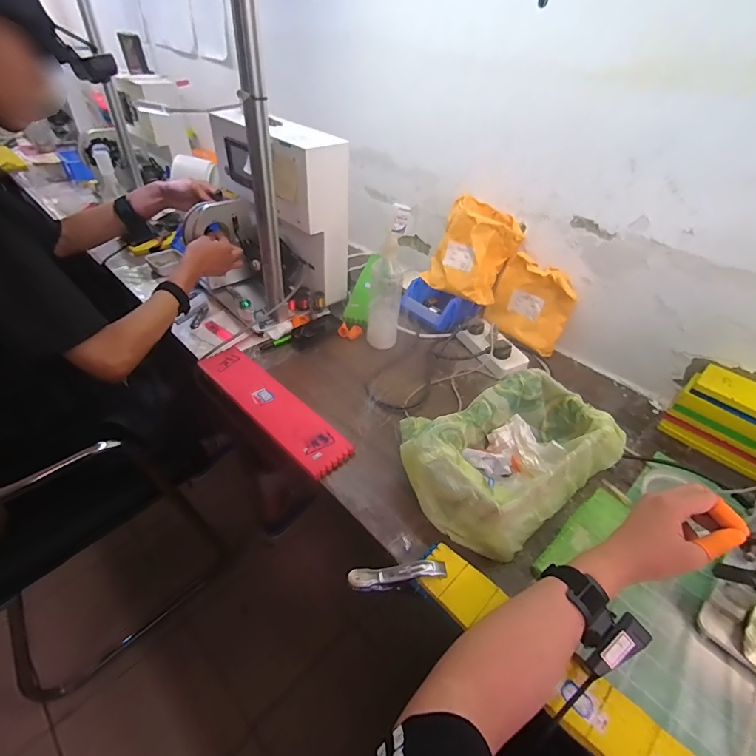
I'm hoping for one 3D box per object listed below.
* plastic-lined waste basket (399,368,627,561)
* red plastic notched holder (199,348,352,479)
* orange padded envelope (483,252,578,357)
[{"bbox_3d":[0.198,0.109,0.594,0.294,0.109,0.171,-23,48,-28],"label":"plastic-lined waste basket"},{"bbox_3d":[-0.183,0.044,0.708,0.084,0.015,0.338,-31,52,-34],"label":"red plastic notched holder"},{"bbox_3d":[0.314,-0.156,0.854,0.025,0.158,0.164,-23,50,-41],"label":"orange padded envelope"}]

